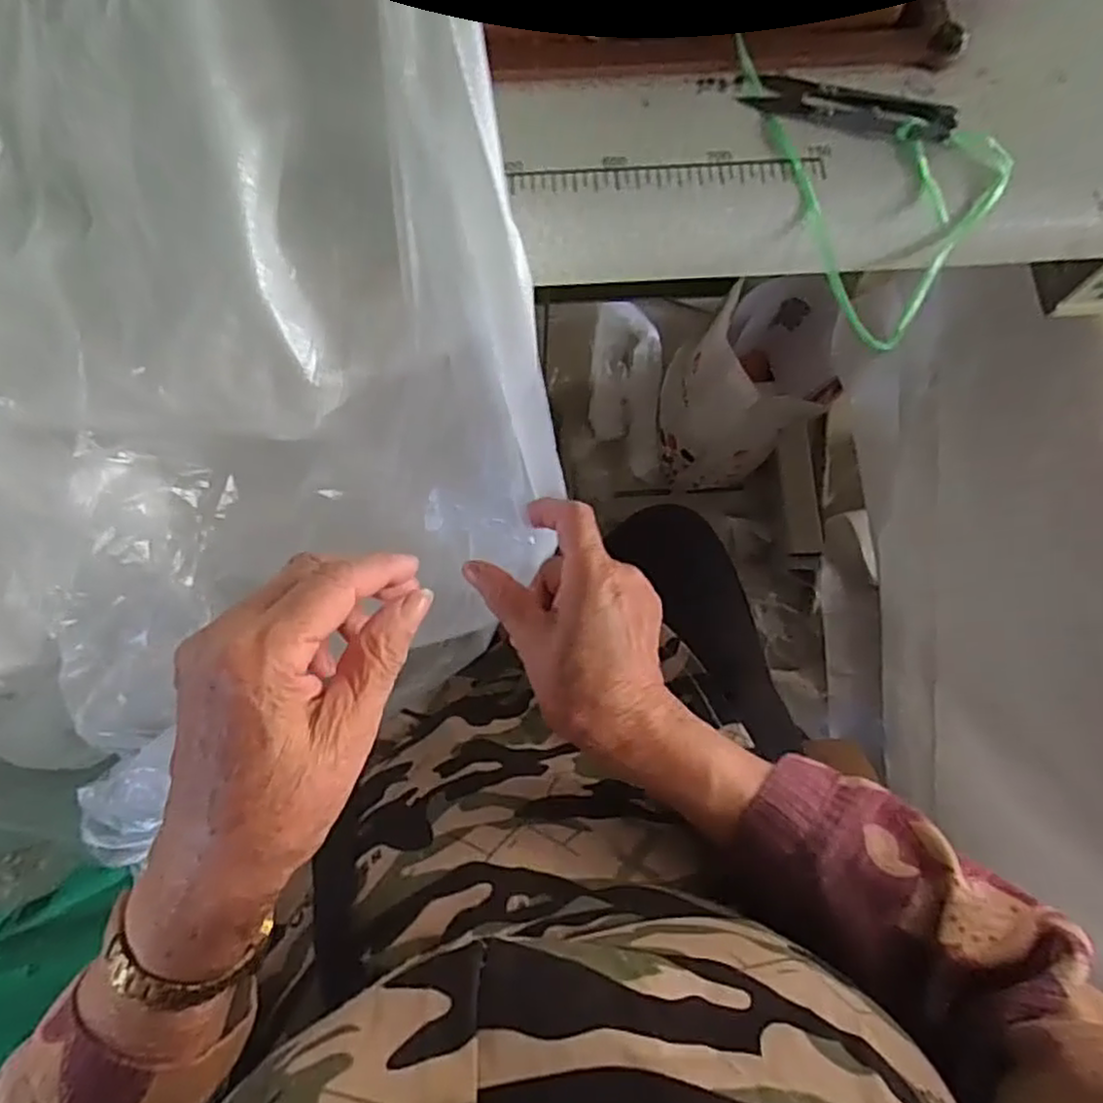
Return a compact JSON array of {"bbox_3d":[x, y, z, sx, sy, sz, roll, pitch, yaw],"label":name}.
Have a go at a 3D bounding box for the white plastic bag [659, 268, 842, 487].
[{"bbox_3d":[0.239,-0.209,0.935,0.165,0.255,0.183,2,76,0],"label":"white plastic bag"}]

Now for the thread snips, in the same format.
[{"bbox_3d":[0.149,-0.223,0.355,0.098,0.011,0.022,15,77,3],"label":"thread snips"}]

